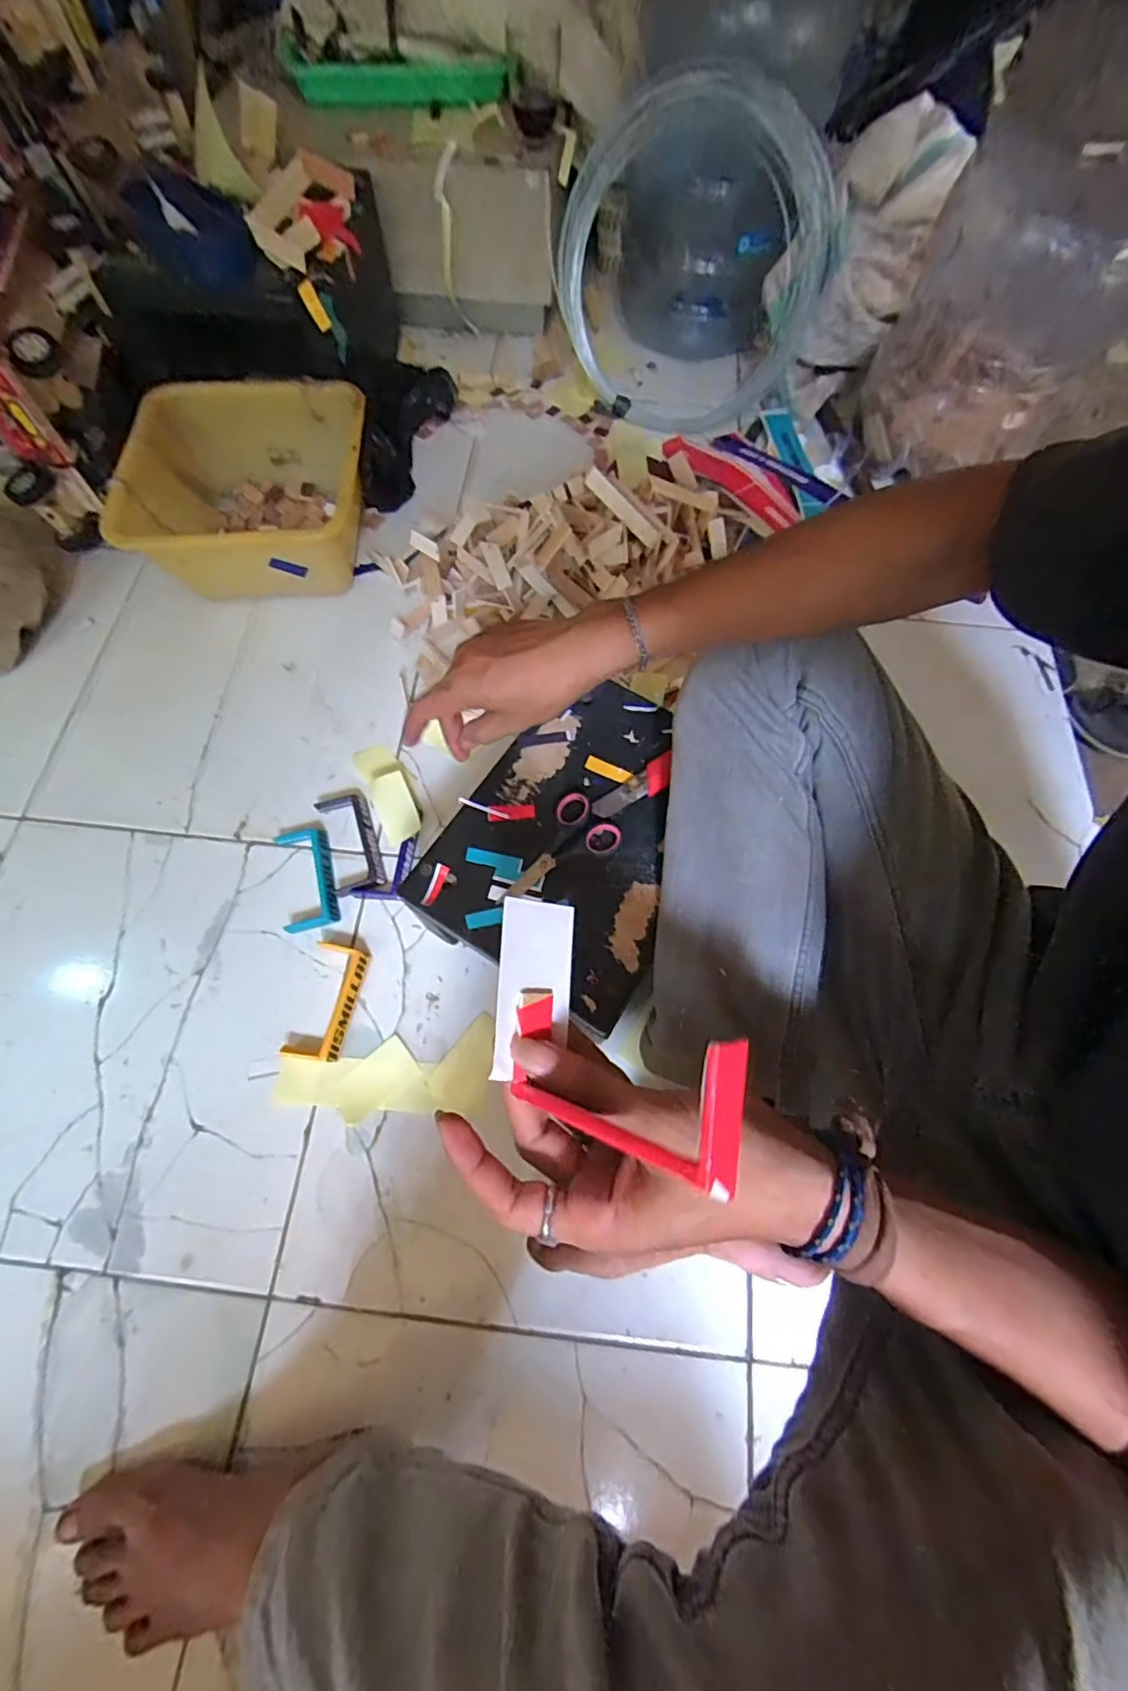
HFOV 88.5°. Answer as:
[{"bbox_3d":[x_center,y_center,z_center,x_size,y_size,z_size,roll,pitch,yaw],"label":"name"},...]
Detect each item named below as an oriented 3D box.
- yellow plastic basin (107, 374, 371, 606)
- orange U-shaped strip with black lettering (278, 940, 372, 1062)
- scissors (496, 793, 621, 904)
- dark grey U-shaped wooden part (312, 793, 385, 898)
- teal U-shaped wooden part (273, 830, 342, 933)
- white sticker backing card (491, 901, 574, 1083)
[{"bbox_3d":[-0.379,-0.427,0.728,0.256,0.141,0.249,1,68,0],"label":"yellow plastic basin"},{"bbox_3d":[-0.227,0.151,0.562,0.051,0.021,0.107,10,69,4],"label":"orange U-shaped strip with black lettering"},{"bbox_3d":[-0.008,0.008,0.481,0.059,0.010,0.111,42,74,15],"label":"scissors"},{"bbox_3d":[-0.228,-0.003,0.617,0.050,0.016,0.111,-18,69,-7],"label":"dark grey U-shaped wooden part"},{"bbox_3d":[-0.269,0.035,0.610,0.053,0.020,0.110,-14,69,-6],"label":"teal U-shaped wooden part"},{"bbox_3d":[-0.013,0.068,0.279,0.040,0.006,0.081,12,77,-36],"label":"white sticker backing card"}]

